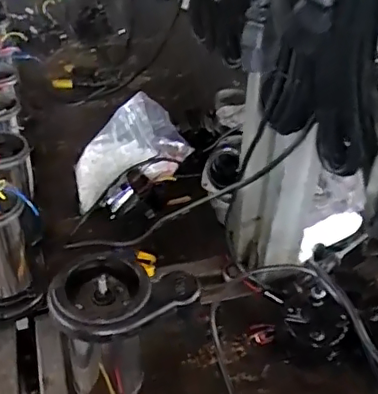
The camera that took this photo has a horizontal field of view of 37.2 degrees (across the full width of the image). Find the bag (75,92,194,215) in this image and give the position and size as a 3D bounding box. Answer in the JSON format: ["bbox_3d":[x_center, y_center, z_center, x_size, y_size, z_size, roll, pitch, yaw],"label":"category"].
[{"bbox_3d":[-0.113,-0.087,1.043,0.228,0.157,0.122,-20,44,-26],"label":"bag"}]

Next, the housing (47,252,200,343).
[{"bbox_3d":[-0.083,0.113,0.663,0.161,0.046,0.123,-18,43,-25],"label":"housing"}]

